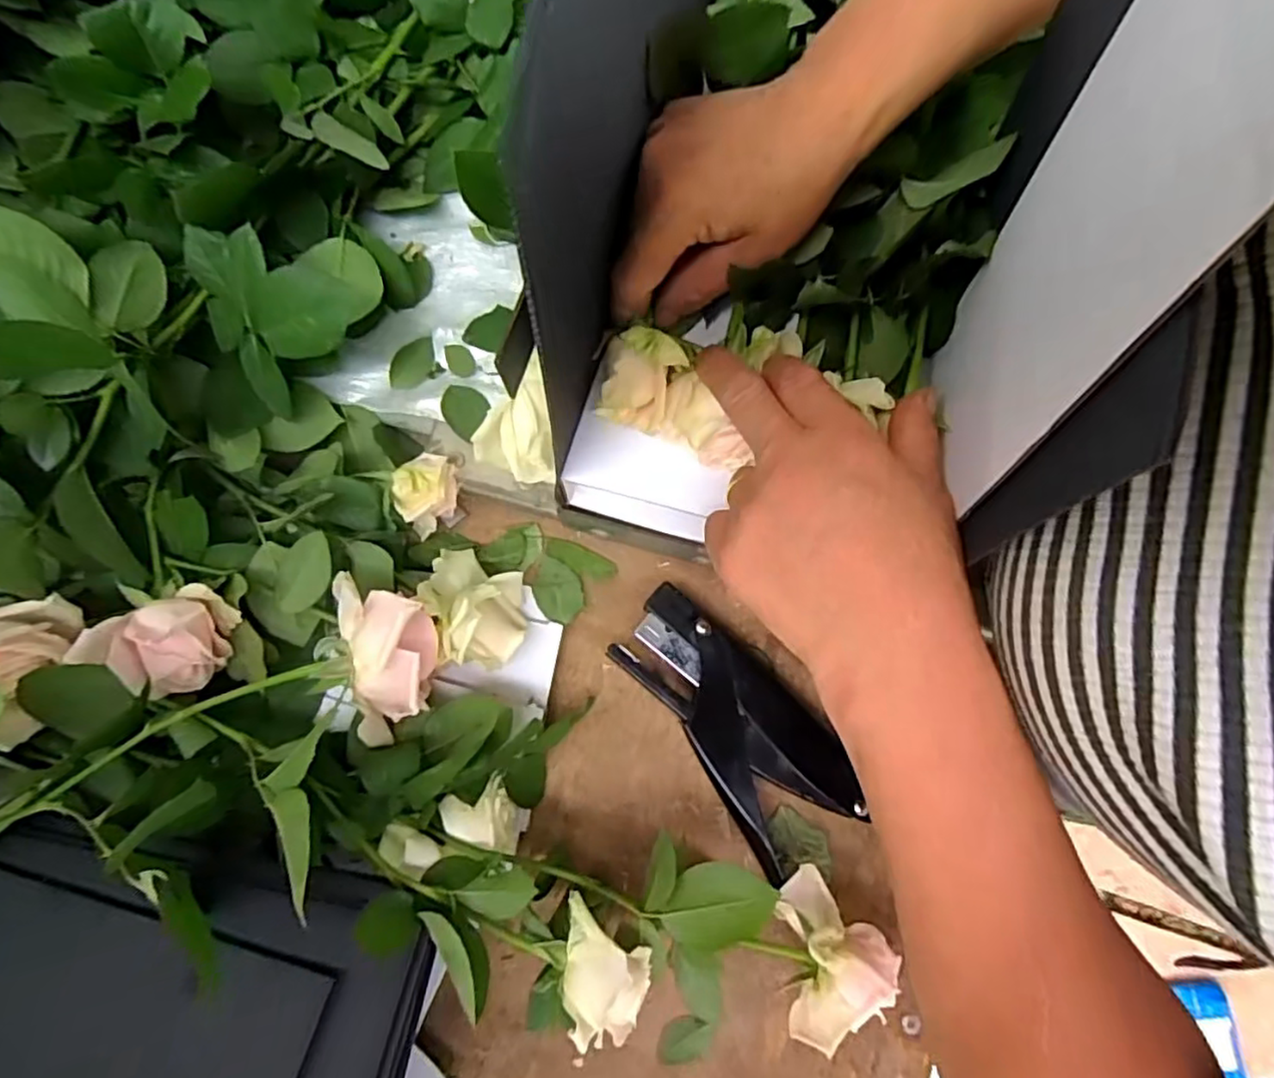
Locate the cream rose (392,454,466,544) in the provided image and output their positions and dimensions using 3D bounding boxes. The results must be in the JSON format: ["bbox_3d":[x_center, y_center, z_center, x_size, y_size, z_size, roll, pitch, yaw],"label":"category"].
[{"bbox_3d":[-0.108,-0.024,0.353,0.027,0.031,0.039,1,76,-1],"label":"cream rose"}]

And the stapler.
[{"bbox_3d":[0.045,0.087,0.336,0.062,0.026,0.134,-39,80,-10],"label":"stapler"}]

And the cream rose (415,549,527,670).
[{"bbox_3d":[-0.079,0.032,0.333,0.043,0.049,0.059,-5,76,-2],"label":"cream rose"}]

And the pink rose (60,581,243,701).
[{"bbox_3d":[-0.209,0.049,0.303,0.055,0.038,0.039,-35,79,-9],"label":"pink rose"}]

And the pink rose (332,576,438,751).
[{"bbox_3d":[-0.110,0.049,0.301,0.042,0.041,0.073,-16,77,-5],"label":"pink rose"}]

